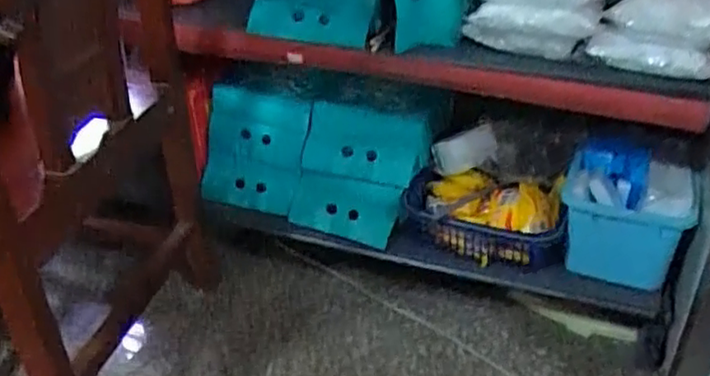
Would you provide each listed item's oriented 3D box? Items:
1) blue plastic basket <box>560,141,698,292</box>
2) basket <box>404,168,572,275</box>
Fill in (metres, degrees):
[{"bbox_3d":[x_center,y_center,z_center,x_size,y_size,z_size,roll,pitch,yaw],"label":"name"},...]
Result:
[{"bbox_3d":[0.483,0.028,1.179,0.212,0.143,0.269,7,35,16],"label":"blue plastic basket"},{"bbox_3d":[0.225,0.049,1.170,0.273,0.085,0.162,4,34,11],"label":"basket"}]

